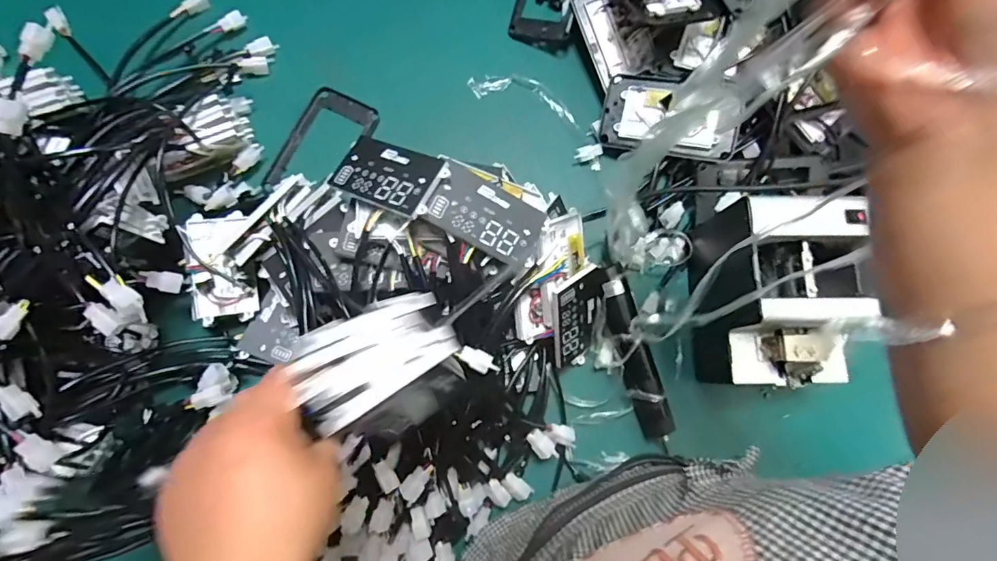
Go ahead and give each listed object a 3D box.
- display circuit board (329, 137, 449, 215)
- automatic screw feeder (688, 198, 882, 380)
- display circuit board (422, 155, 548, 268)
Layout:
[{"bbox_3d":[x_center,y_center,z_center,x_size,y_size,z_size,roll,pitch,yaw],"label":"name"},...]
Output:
[{"bbox_3d":[-0.103,-0.098,0.454,0.109,0.006,0.065,22,73,25],"label":"display circuit board"},{"bbox_3d":[0.284,0.017,0.517,0.117,0.140,0.179,0,80,-1],"label":"automatic screw feeder"},{"bbox_3d":[-0.008,-0.063,0.454,0.105,0.011,0.066,29,76,-13],"label":"display circuit board"}]

